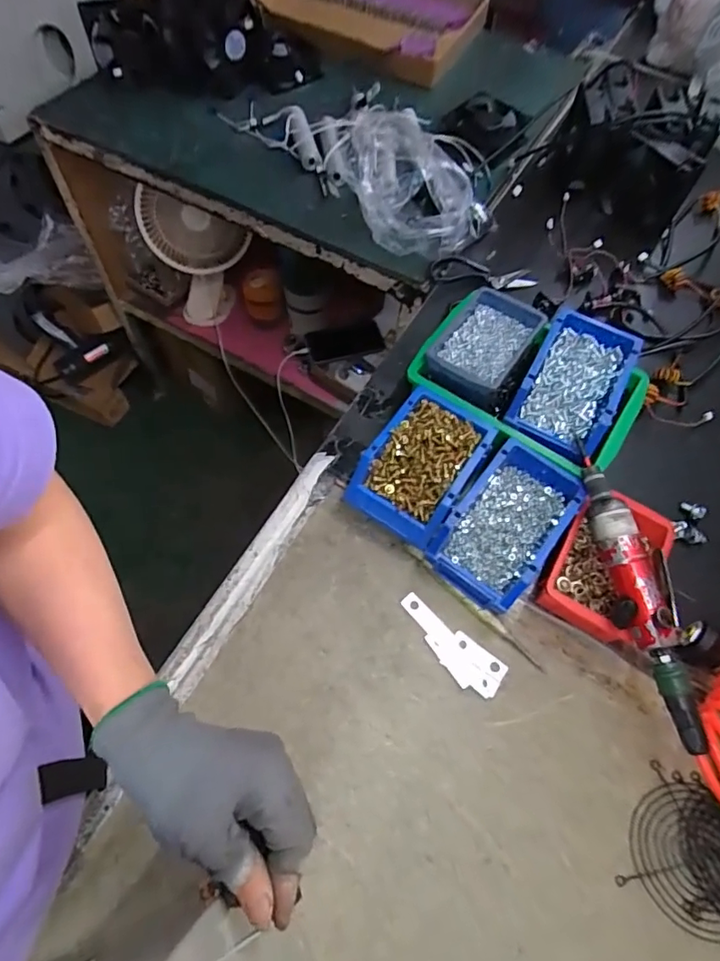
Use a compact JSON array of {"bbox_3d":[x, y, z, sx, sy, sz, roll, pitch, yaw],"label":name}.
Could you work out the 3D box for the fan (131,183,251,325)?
[{"bbox_3d":[-0.327,-0.487,1.130,0.217,0.325,0.140,4,57,-2],"label":"fan"}]

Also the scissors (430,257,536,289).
[{"bbox_3d":[0.182,-0.306,0.780,0.154,0.015,0.048,5,63,-1],"label":"scissors"}]

